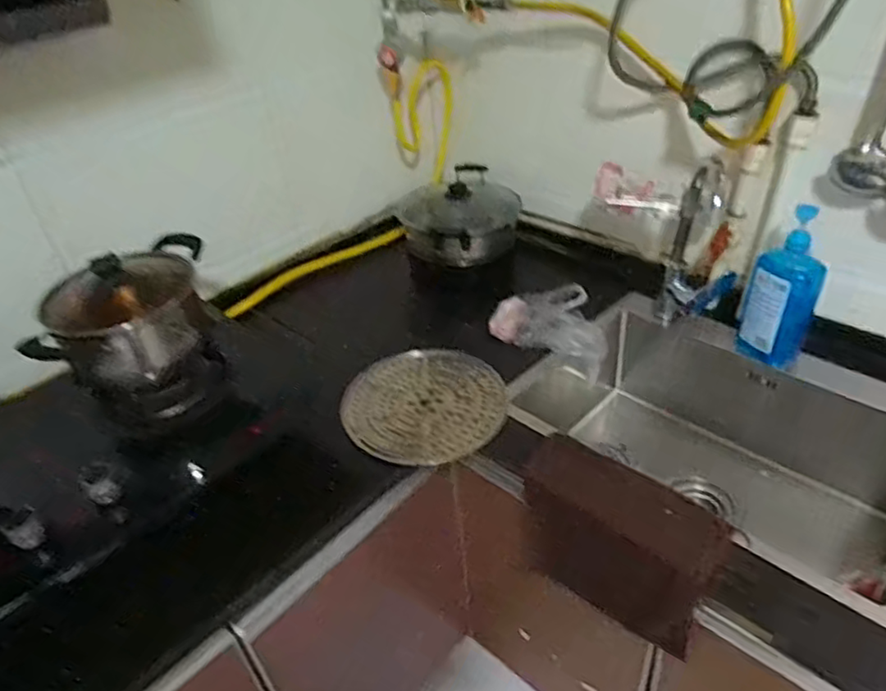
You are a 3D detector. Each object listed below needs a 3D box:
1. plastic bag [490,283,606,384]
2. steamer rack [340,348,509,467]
[{"bbox_3d":[0.190,-0.053,1.152,0.219,0.141,0.129,29,49,36],"label":"plastic bag"},{"bbox_3d":[-0.032,0.096,1.066,0.264,0.027,0.231,-2,42,4],"label":"steamer rack"}]

